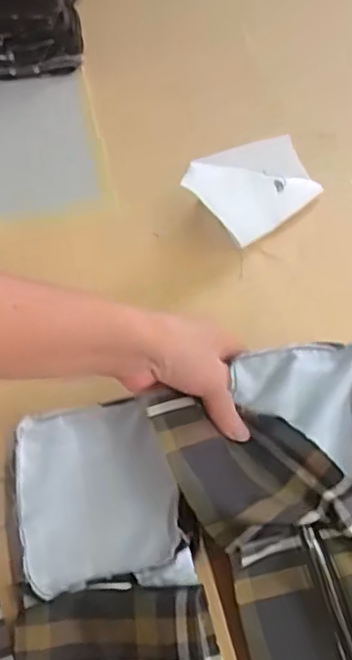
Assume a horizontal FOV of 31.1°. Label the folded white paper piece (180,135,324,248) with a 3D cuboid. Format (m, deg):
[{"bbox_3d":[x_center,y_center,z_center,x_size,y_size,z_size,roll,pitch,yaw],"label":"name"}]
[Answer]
[{"bbox_3d":[0.072,-0.131,0.597,0.133,0.068,0.061,-33,61,-21],"label":"folded white paper piece"}]

